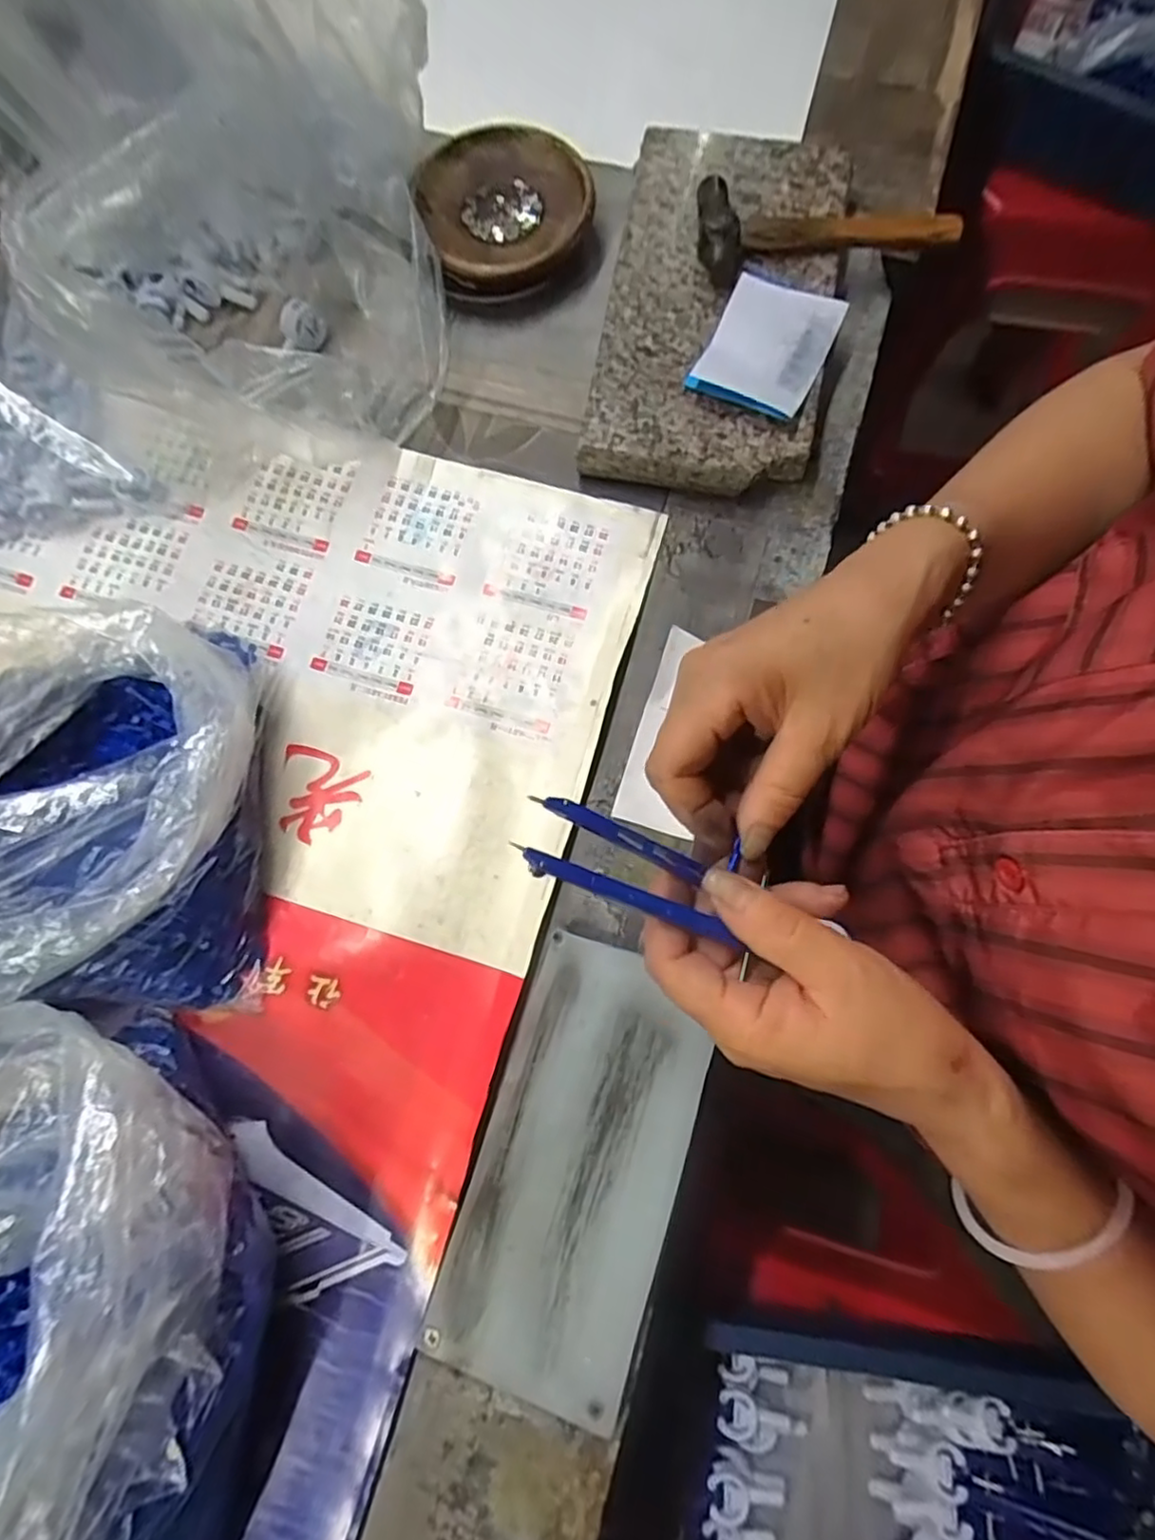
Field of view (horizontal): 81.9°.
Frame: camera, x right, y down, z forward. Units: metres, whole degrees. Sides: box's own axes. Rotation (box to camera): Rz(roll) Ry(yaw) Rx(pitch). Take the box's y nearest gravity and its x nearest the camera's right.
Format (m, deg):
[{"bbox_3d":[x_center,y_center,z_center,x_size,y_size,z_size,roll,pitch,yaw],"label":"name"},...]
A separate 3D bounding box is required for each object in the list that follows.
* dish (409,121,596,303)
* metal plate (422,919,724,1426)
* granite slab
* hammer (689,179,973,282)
[{"bbox_3d":[-0.047,-0.360,0.427,0.106,0.029,0.123,-15,78,-1],"label":"dish"},{"bbox_3d":[0.001,0.185,0.316,0.094,0.011,0.193,17,79,5],"label":"metal plate"},{"bbox_3d":[0.085,-0.284,0.408,0.131,0.028,0.243,10,78,4],"label":"granite slab"},{"bbox_3d":[0.148,-0.328,0.396,0.153,0.021,0.054,-3,78,1],"label":"hammer"}]

